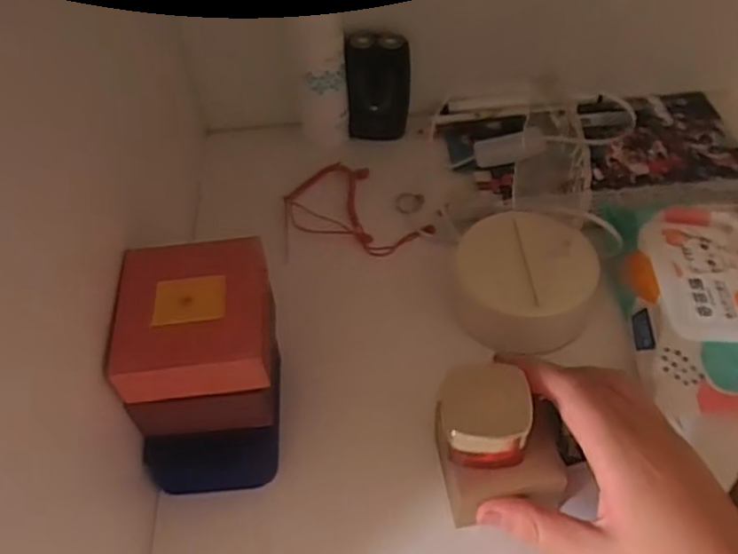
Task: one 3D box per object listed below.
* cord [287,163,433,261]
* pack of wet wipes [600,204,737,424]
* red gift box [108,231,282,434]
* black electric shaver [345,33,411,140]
[{"bbox_3d":[-0.011,-0.056,0.549,0.112,0.007,0.101,-5,54,-3],"label":"cord"},{"bbox_3d":[0.215,0.014,0.453,0.096,0.040,0.155,0,50,3],"label":"pack of wet wipes"},{"bbox_3d":[-0.091,0.032,0.380,0.078,0.058,0.085,-5,50,-1],"label":"red gift box"},{"bbox_3d":[0.008,-0.158,0.579,0.052,0.088,0.023,-3,50,0],"label":"black electric shaver"}]

